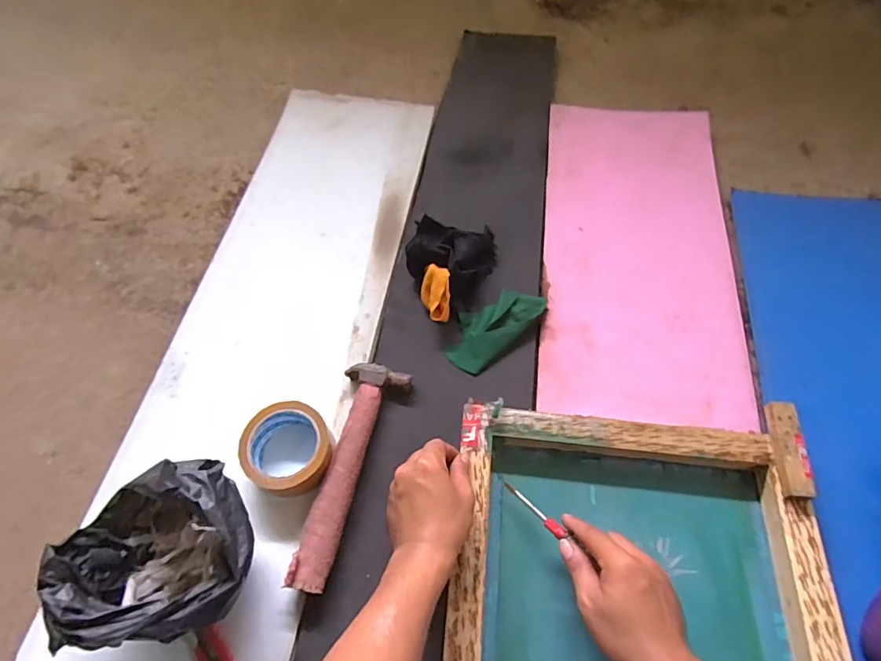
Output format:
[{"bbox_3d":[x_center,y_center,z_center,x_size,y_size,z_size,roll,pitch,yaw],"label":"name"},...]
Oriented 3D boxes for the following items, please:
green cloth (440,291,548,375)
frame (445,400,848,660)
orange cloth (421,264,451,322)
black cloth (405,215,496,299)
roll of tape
[{"bbox_3d":[0.070,-0.009,0.683,0.149,0.020,0.072,-40,69,-20],"label":"green cloth"},{"bbox_3d":[0.187,0.313,0.479,0.362,0.068,0.469,5,61,2],"label":"frame"},{"bbox_3d":[-0.007,-0.052,0.689,0.048,0.016,0.076,5,90,37],"label":"orange cloth"},{"bbox_3d":[0.015,-0.113,0.727,0.129,0.052,0.119,8,61,3],"label":"black cloth"},{"bbox_3d":[-0.180,0.142,0.591,0.105,0.047,0.100,0,61,-1],"label":"roll of tape"}]

